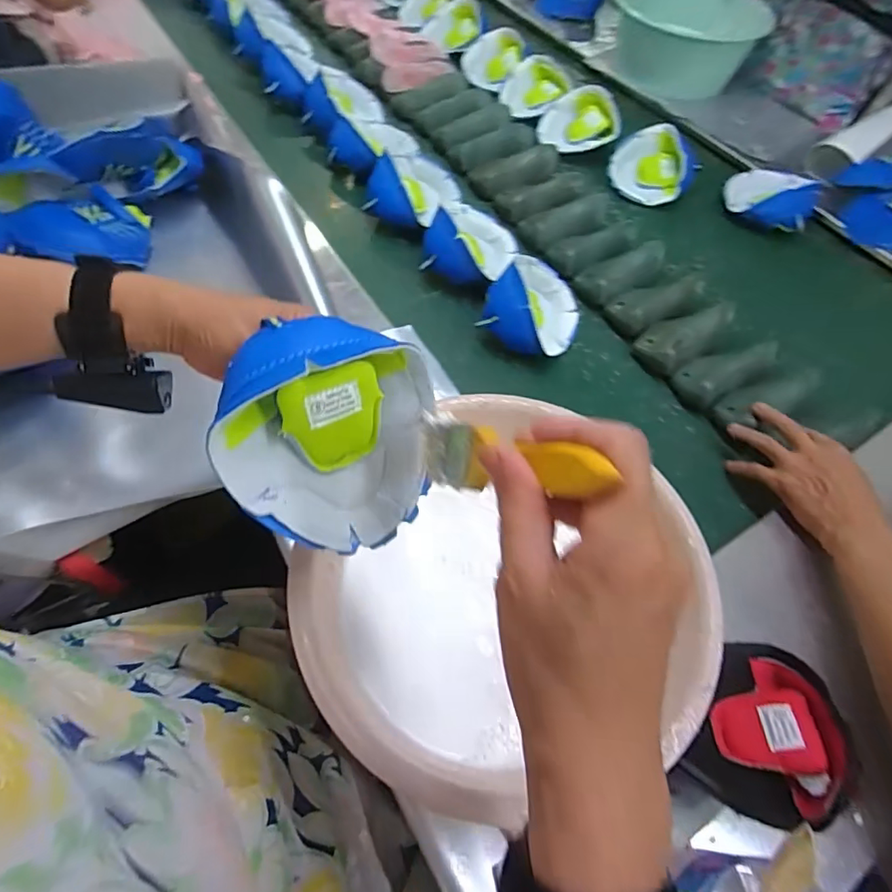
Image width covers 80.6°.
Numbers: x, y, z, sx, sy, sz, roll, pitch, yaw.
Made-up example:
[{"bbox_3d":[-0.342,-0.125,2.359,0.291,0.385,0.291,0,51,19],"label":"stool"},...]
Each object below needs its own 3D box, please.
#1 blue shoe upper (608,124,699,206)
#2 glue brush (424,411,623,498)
[{"bbox_3d":[0.358,-0.483,0.918,0.144,0.076,0.105,22,60,9],"label":"blue shoe upper"},{"bbox_3d":[0.022,0.007,0.255,0.019,0.153,0.033,-31,107,-21],"label":"glue brush"}]

